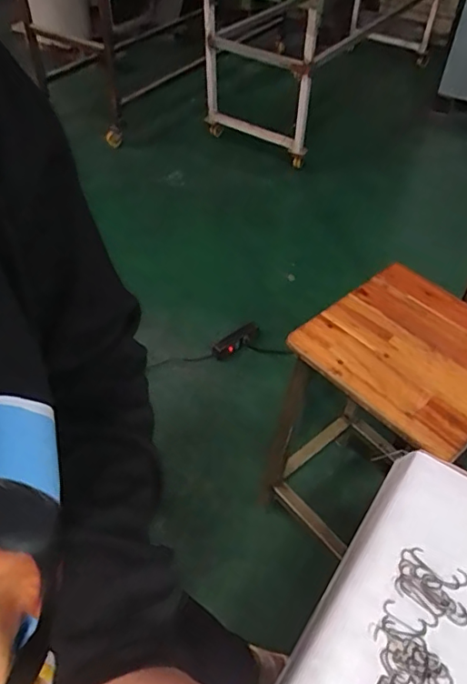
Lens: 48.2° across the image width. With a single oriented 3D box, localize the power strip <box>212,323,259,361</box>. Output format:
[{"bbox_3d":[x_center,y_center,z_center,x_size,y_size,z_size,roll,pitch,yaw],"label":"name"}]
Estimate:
[{"bbox_3d":[0.004,-0.004,1.577,0.169,0.030,0.055,-36,58,-29],"label":"power strip"}]

